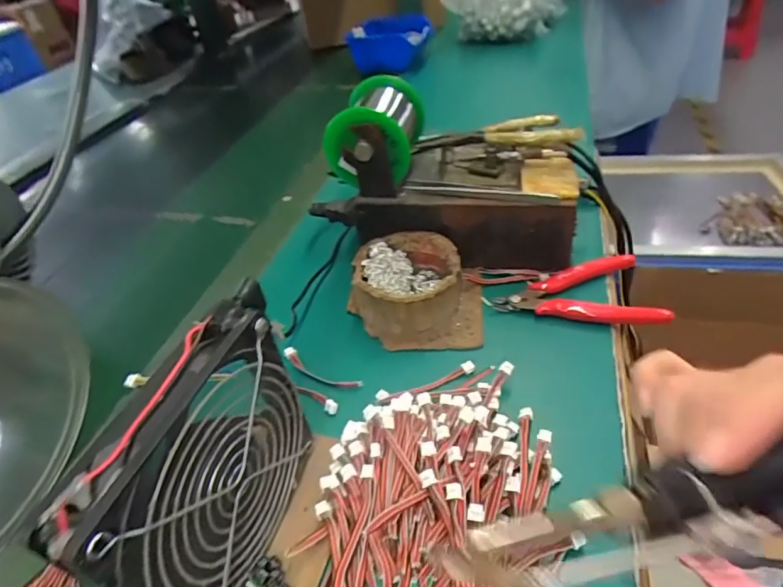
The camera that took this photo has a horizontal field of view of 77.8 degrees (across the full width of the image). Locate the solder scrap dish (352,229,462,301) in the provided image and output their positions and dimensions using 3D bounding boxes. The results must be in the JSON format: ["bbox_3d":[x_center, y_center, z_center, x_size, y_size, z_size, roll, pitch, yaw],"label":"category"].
[{"bbox_3d":[0.013,-0.010,0.389,0.081,0.041,0.081,-4,41,4],"label":"solder scrap dish"}]

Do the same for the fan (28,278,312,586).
[{"bbox_3d":[-0.082,0.084,0.233,0.028,0.124,0.124,8,44,17],"label":"fan"}]

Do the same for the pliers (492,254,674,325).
[{"bbox_3d":[0.143,0.001,0.376,0.117,0.014,0.076,-6,41,1],"label":"pliers"}]

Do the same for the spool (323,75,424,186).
[{"bbox_3d":[-0.012,-0.138,0.405,0.067,0.059,0.088,4,43,12],"label":"spool"}]

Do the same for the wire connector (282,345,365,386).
[{"bbox_3d":[-0.053,0.056,0.354,0.073,0.004,0.013,22,49,29],"label":"wire connector"}]

